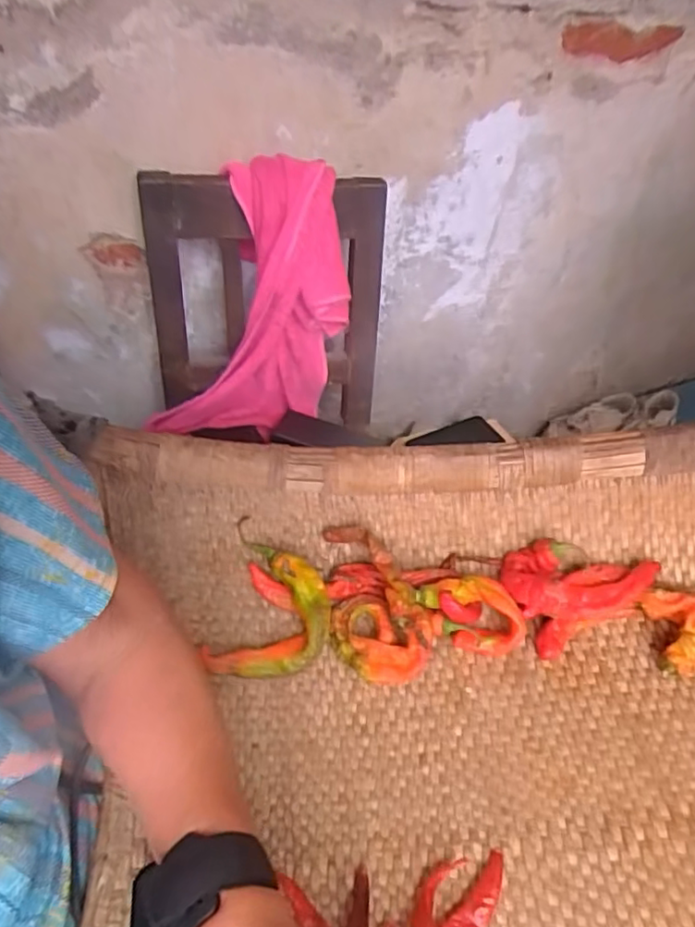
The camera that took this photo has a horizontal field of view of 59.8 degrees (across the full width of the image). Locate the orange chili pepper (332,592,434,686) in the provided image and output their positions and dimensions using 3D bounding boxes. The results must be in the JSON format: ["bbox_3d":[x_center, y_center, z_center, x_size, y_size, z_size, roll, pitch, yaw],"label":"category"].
[{"bbox_3d":[0.026,0.140,0.488,0.082,0.034,0.064,18,44,12],"label":"orange chili pepper"}]

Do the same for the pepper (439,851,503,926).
[{"bbox_3d":[0.071,0.275,0.364,0.018,0.011,0.086,36,50,28],"label":"pepper"}]

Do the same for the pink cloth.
[{"bbox_3d":[-0.088,-0.161,0.648,0.187,0.299,0.059,0,39,-26],"label":"pink cloth"}]

